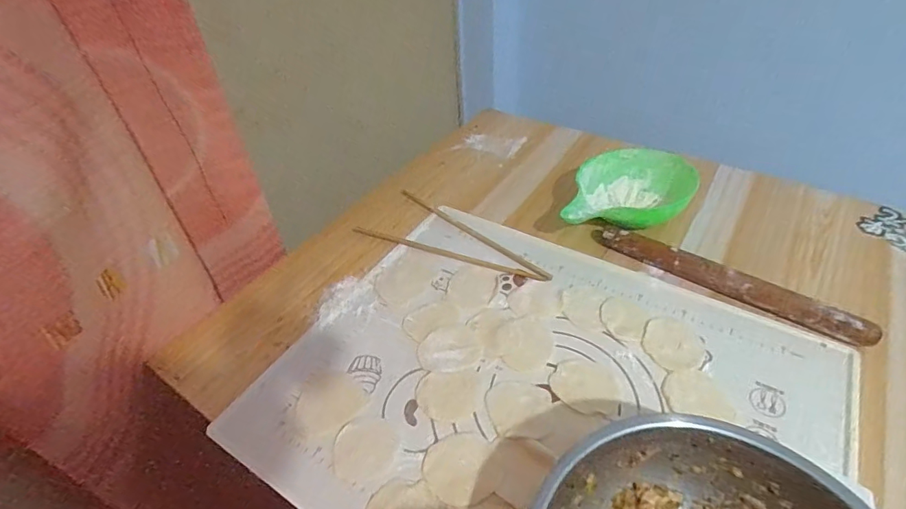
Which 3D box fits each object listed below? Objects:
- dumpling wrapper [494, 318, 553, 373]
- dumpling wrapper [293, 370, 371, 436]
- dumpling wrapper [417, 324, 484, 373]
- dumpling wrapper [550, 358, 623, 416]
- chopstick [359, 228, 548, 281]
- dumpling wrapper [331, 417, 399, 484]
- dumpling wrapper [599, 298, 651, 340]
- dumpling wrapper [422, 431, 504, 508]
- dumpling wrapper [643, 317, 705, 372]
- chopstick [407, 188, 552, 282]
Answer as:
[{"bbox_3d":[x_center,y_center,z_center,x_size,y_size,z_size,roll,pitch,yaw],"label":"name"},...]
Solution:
[{"bbox_3d":[0.074,0.093,0.497,0.059,0.004,0.066,15,46,19],"label":"dumpling wrapper"},{"bbox_3d":[-0.124,0.140,0.457,0.067,0.004,0.063,-33,50,-27],"label":"dumpling wrapper"},{"bbox_3d":[-0.003,0.097,0.493,0.065,0.004,0.057,-3,43,2],"label":"dumpling wrapper"},{"bbox_3d":[0.129,0.125,0.451,0.065,0.004,0.057,15,46,20],"label":"dumpling wrapper"},{"bbox_3d":[-0.010,-0.002,0.605,0.265,0.005,0.013,14,46,19],"label":"chopstick"},{"bbox_3d":[-0.080,0.173,0.419,0.056,0.004,0.057,16,46,20],"label":"dumpling wrapper"},{"bbox_3d":[0.184,0.068,0.507,0.048,0.004,0.052,-2,43,2],"label":"dumpling wrapper"},{"bbox_3d":[0.008,0.182,0.404,0.065,0.004,0.061,-2,43,2],"label":"dumpling wrapper"},{"bbox_3d":[0.226,0.091,0.481,0.057,0.004,0.065,18,48,20],"label":"dumpling wrapper"},{"bbox_3d":[0.024,-0.032,0.624,0.251,0.010,0.012,31,53,32],"label":"chopstick"}]

